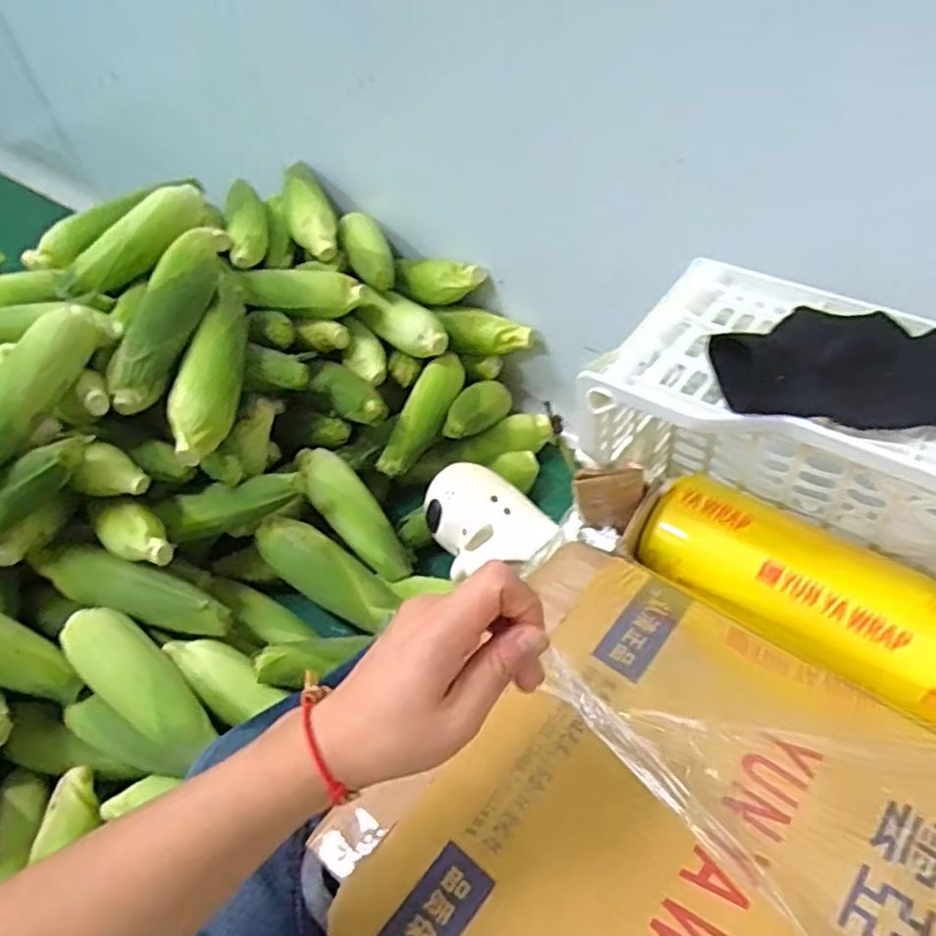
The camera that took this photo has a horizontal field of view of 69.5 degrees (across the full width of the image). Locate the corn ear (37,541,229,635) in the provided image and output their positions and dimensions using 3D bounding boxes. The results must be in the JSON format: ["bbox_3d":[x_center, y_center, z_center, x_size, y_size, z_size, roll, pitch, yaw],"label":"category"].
[{"bbox_3d":[-0.376,0.130,0.741,0.232,0.059,0.054,11,51,18],"label":"corn ear"}]

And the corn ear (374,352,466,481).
[{"bbox_3d":[-0.056,-0.078,0.924,0.056,0.043,0.212,11,51,19],"label":"corn ear"}]

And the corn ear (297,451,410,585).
[{"bbox_3d":[-0.151,0.052,0.866,0.066,0.047,0.190,-39,96,-25],"label":"corn ear"}]

